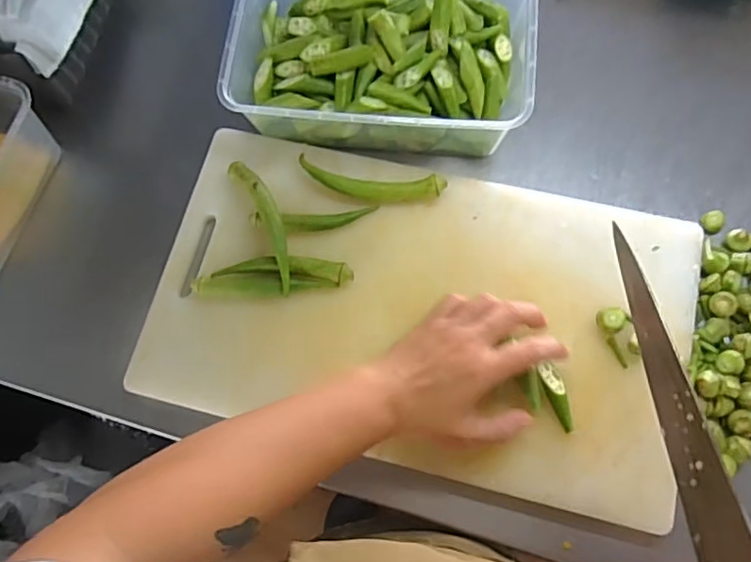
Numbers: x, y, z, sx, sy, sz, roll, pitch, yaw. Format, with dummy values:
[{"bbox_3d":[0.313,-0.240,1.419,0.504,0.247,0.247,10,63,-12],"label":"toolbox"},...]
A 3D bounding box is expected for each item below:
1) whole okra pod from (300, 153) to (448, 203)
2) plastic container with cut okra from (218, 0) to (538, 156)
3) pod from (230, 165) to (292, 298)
[{"bbox_3d":[-0.006,-0.084,0.498,0.126,0.025,0.031,10,74,7],"label":"whole okra pod"},{"bbox_3d":[0.004,-0.194,0.509,0.253,0.066,0.160,4,76,3],"label":"plastic container with cut okra"},{"bbox_3d":[-0.090,-0.051,0.483,0.023,0.019,0.125,-26,73,-4],"label":"pod"}]

